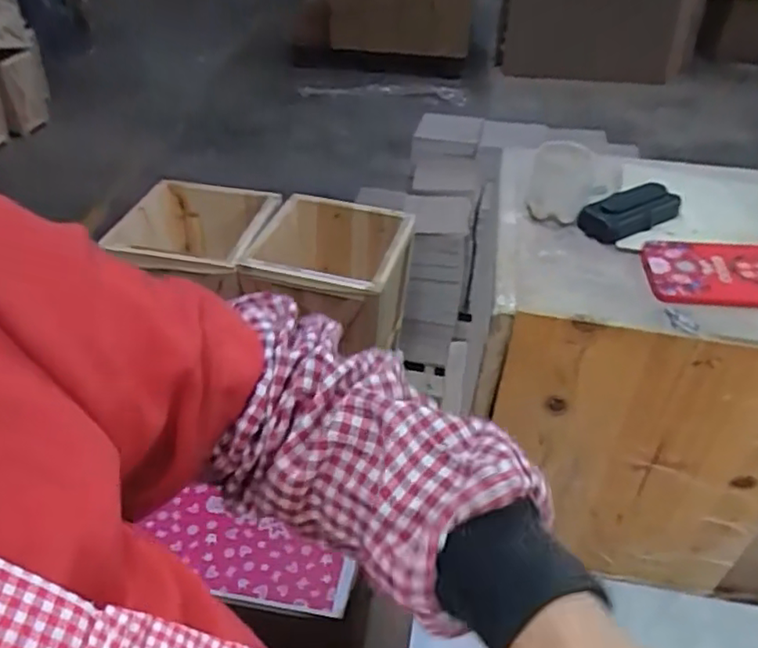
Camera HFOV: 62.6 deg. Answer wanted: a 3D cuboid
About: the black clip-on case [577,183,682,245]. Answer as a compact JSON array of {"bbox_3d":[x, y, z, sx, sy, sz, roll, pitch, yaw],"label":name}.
[{"bbox_3d":[0.255,-0.114,0.629,0.104,0.033,0.040,-17,43,-20],"label":"black clip-on case"}]

